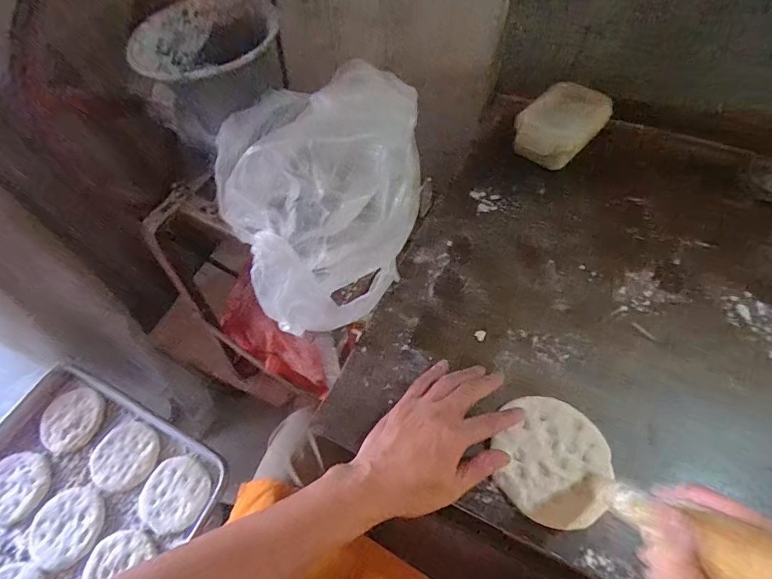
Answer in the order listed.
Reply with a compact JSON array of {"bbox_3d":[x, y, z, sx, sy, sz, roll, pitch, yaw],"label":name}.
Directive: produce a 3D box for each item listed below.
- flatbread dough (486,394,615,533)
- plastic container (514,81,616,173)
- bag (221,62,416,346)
[{"bbox_3d":[0.153,0.156,0.390,0.102,0.008,0.105,25,64,16],"label":"flatbread dough"},{"bbox_3d":[0.239,-0.226,0.589,0.095,0.047,0.148,35,67,20],"label":"plastic container"},{"bbox_3d":[-0.049,-0.081,0.375,0.187,0.140,0.182,-19,61,-7],"label":"bag"}]

